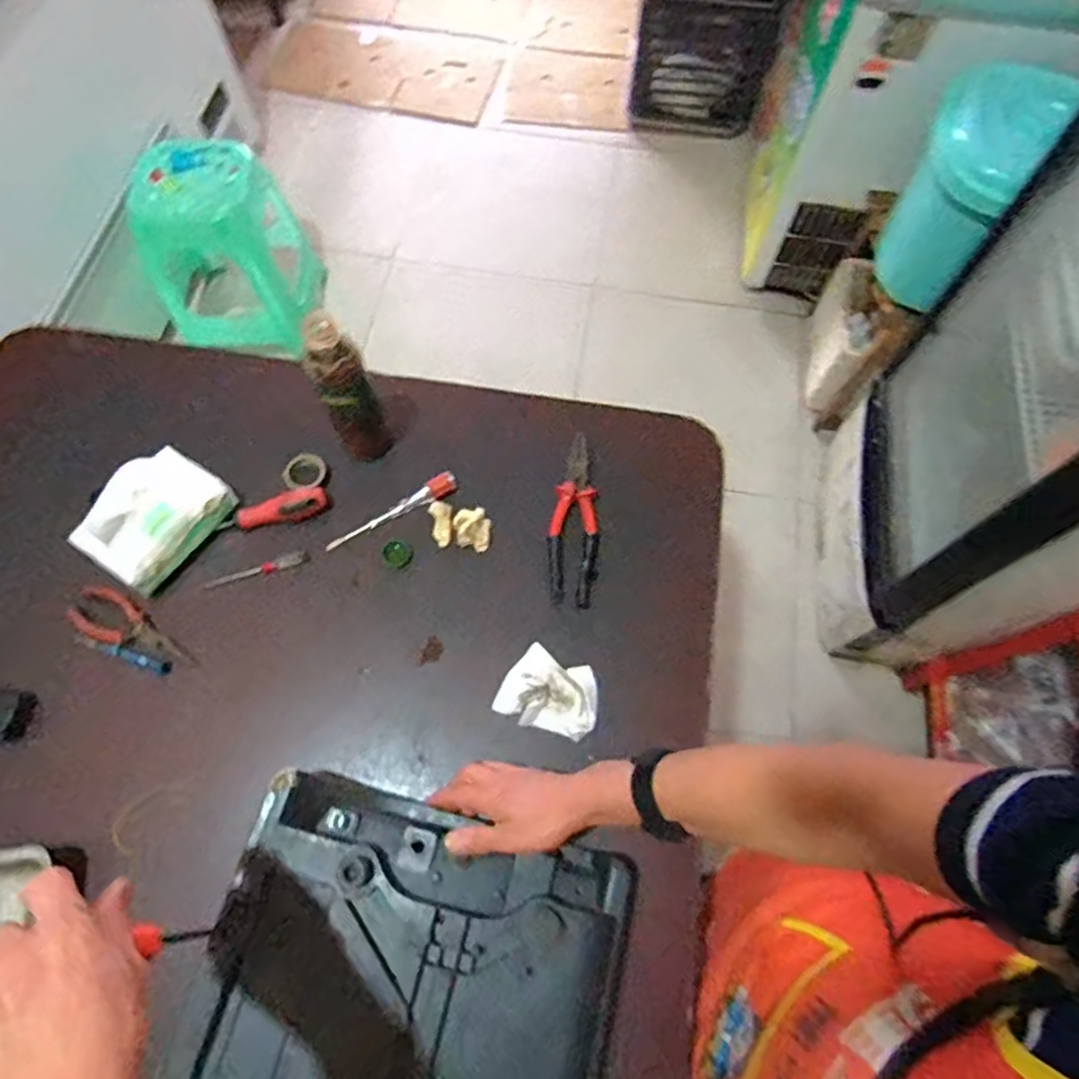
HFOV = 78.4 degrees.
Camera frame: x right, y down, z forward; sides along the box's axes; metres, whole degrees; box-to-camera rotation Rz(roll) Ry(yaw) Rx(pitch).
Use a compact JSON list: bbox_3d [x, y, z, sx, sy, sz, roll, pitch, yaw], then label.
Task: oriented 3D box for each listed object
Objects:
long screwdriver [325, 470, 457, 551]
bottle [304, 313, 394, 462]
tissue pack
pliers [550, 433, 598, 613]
[{"bbox_3d":[-0.171,-0.030,0.773,0.163,0.024,0.022,-30,71,-13],"label":"long screwdriver"},{"bbox_3d":[-0.214,-0.164,0.734,0.061,0.223,0.074,-19,69,-9],"label":"bottle"},{"bbox_3d":[-0.419,-0.027,0.719,0.085,0.065,0.143,33,70,12],"label":"tissue pack"},{"bbox_3d":[0.040,-0.024,0.769,0.055,0.030,0.205,2,67,-1],"label":"pliers"}]

